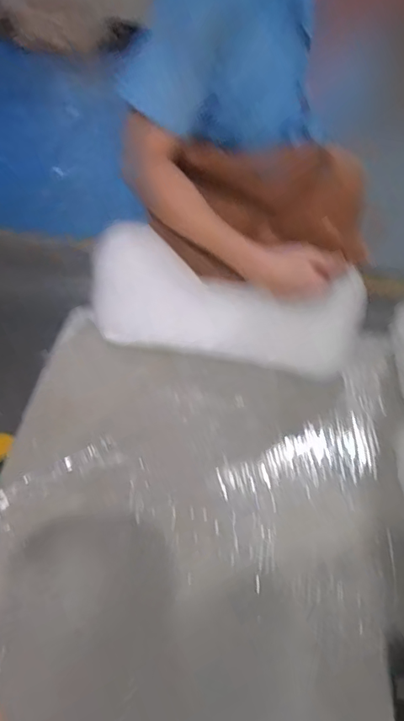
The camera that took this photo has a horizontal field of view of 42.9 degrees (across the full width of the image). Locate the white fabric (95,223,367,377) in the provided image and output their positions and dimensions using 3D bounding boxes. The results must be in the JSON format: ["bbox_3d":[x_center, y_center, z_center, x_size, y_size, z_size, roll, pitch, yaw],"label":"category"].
[{"bbox_3d":[0.049,-0.097,0.914,0.480,0.210,0.075,7,42,0],"label":"white fabric"}]

